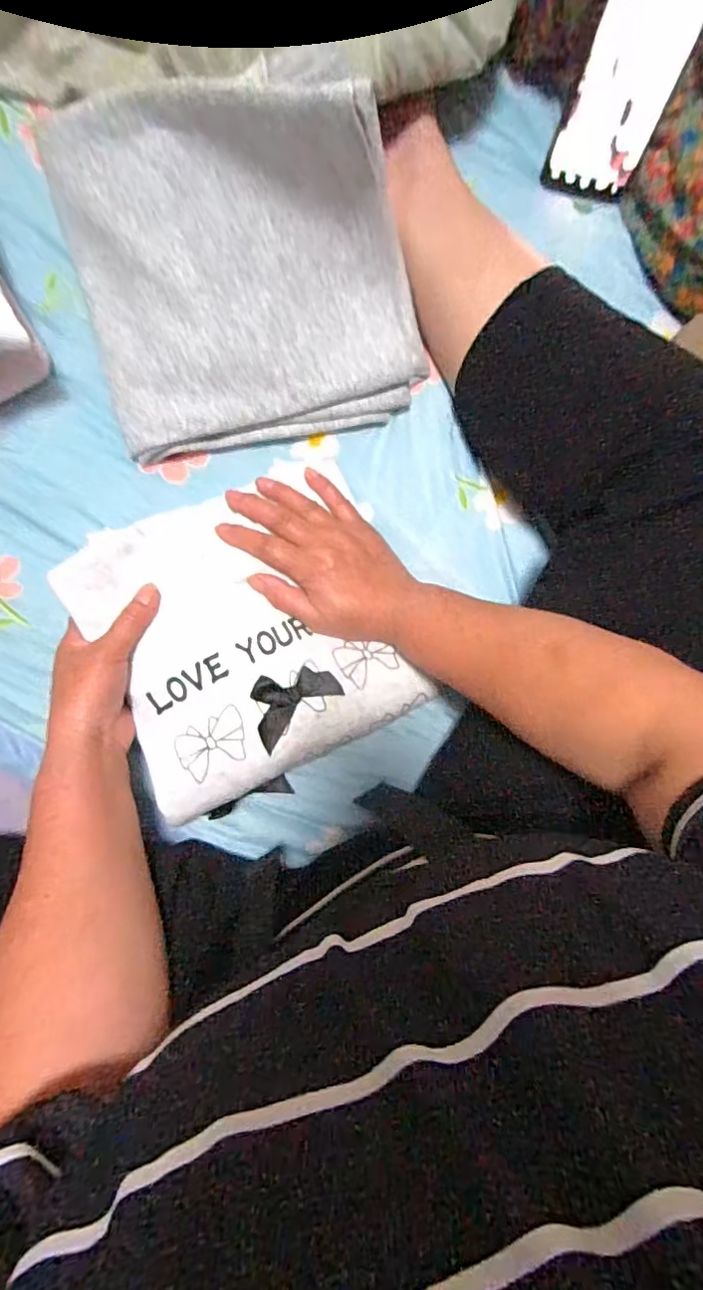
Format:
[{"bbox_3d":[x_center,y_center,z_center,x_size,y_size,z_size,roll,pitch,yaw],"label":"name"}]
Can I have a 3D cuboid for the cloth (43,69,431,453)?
[{"bbox_3d":[-0.070,-0.266,0.392,0.245,0.109,0.207,-12,93,-6],"label":"cloth"}]

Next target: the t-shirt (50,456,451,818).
[{"bbox_3d":[-0.082,-0.006,0.435,0.222,0.054,0.231,-32,95,-4],"label":"t-shirt"}]

